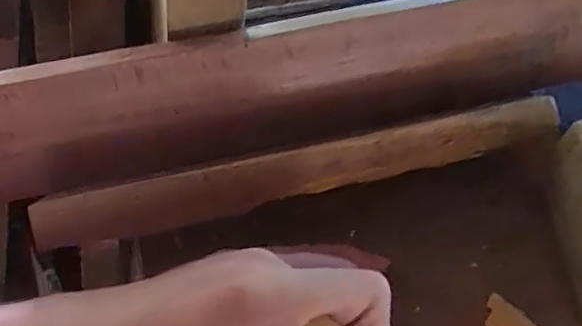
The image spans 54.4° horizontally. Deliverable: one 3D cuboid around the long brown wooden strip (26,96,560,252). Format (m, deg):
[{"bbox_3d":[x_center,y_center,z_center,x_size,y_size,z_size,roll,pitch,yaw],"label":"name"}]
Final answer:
[{"bbox_3d":[0.007,0.005,0.251,0.231,0.023,0.013,-12,54,-7],"label":"long brown wooden strip"}]

